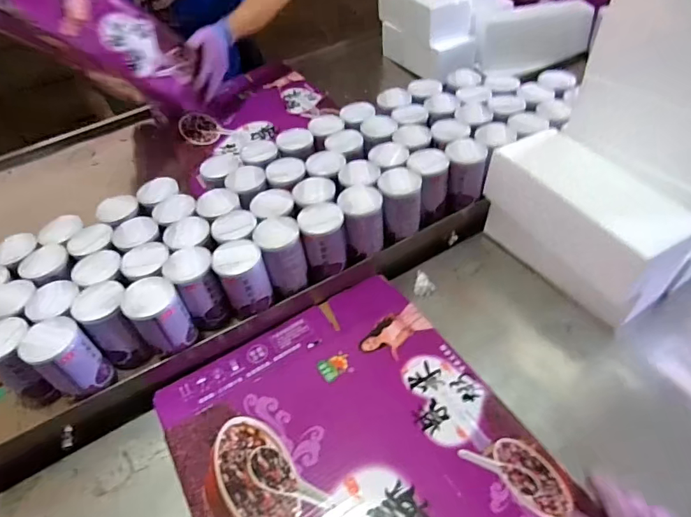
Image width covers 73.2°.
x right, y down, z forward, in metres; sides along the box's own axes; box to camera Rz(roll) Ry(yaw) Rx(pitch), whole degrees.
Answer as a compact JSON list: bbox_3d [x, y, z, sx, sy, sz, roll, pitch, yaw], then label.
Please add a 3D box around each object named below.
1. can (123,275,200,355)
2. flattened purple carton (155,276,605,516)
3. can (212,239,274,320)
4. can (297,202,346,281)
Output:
[{"bbox_3d":[-0.248,0.075,0.625,0.063,0.093,0.077,-36,59,-21],"label":"can"},{"bbox_3d":[0.030,0.247,0.540,0.369,0.014,0.485,-27,49,-18],"label":"flattened purple carton"},{"bbox_3d":[-0.144,0.027,0.660,0.064,0.092,0.068,-3,48,3],"label":"can"},{"bbox_3d":[-0.032,-0.021,0.702,0.066,0.110,0.067,-3,48,3],"label":"can"}]

